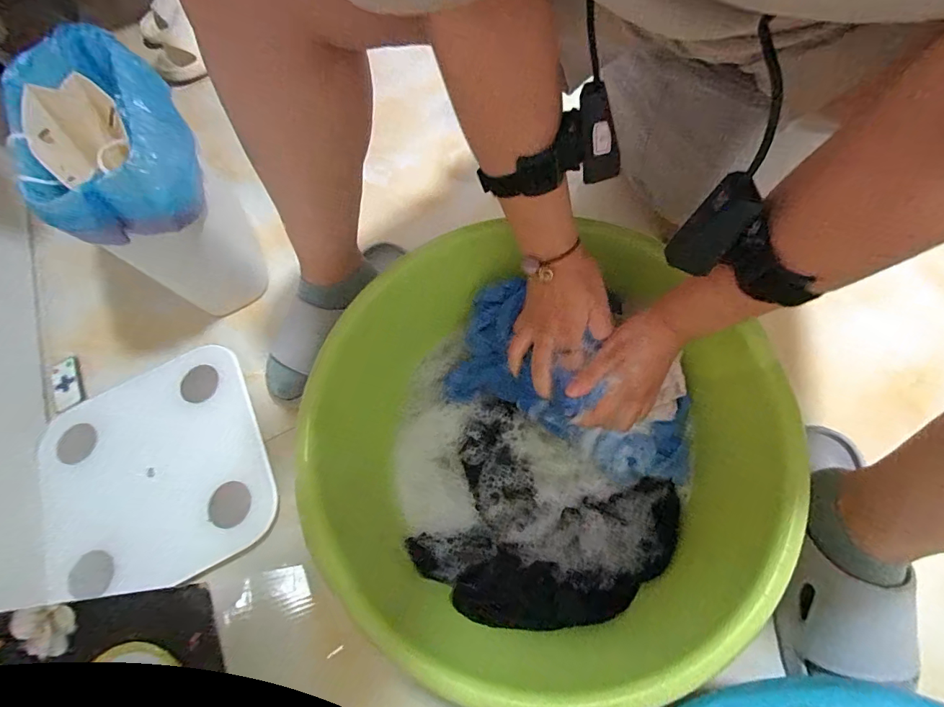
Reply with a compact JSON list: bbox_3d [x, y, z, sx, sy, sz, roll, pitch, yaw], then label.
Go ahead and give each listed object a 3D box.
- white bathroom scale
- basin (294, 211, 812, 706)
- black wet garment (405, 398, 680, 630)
[{"bbox_3d":[-0.419,0.150,0.571,0.267,0.029,0.282,-26,68,-4],"label":"white bathroom scale"},{"bbox_3d":[0.056,0.105,0.465,0.406,0.159,0.412,-2,68,5],"label":"basin"},{"bbox_3d":[0.075,0.192,0.486,0.245,0.044,0.213,27,74,16],"label":"black wet garment"}]

